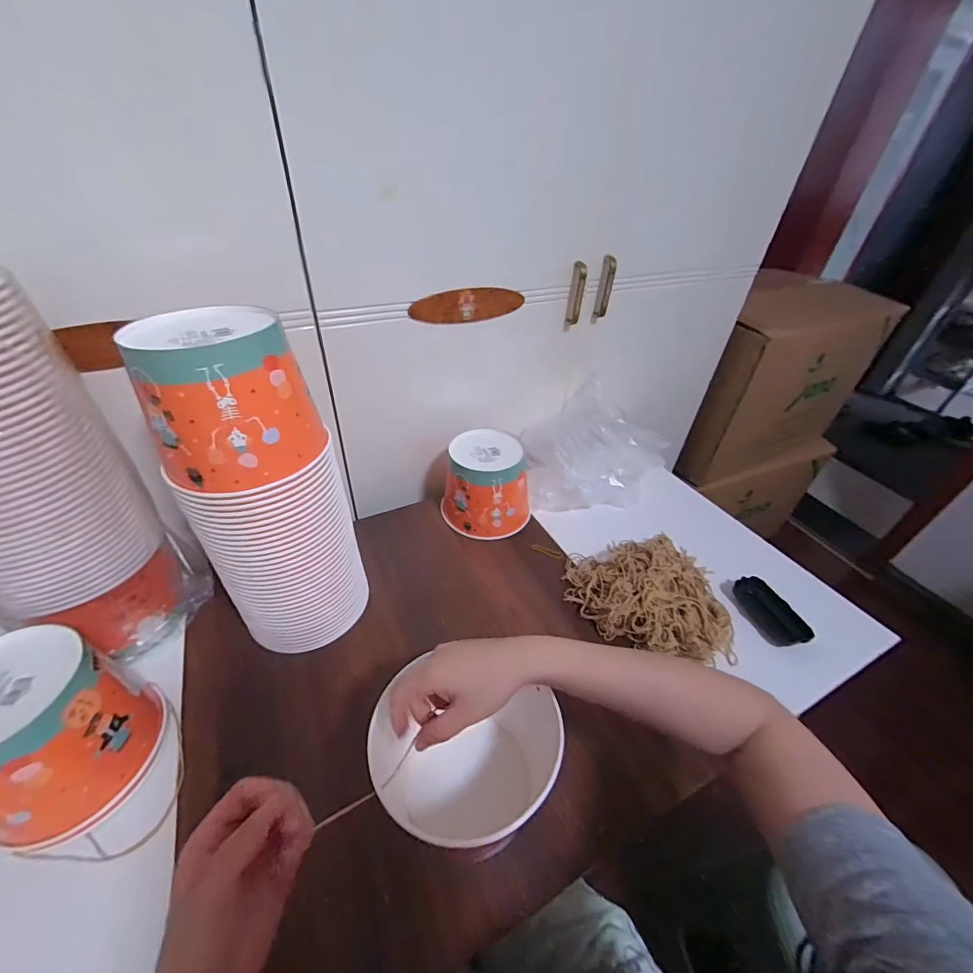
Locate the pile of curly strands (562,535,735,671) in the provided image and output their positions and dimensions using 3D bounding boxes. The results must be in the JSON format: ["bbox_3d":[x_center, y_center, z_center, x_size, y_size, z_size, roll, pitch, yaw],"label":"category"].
[{"bbox_3d":[0.231,0.150,0.606,0.216,0.064,0.197,0,41,-5],"label":"pile of curly strands"}]

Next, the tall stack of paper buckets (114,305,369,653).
[{"bbox_3d":[-0.240,0.030,0.477,0.151,0.391,0.120,-2,41,-8],"label":"tall stack of paper buckets"}]

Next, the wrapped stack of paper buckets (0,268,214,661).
[{"bbox_3d":[-0.471,0.017,0.450,0.151,0.427,0.175,27,45,24],"label":"wrapped stack of paper buckets"}]

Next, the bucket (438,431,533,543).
[{"bbox_3d":[0.005,-0.007,0.738,0.145,0.128,0.146,6,40,2],"label":"bucket"}]

